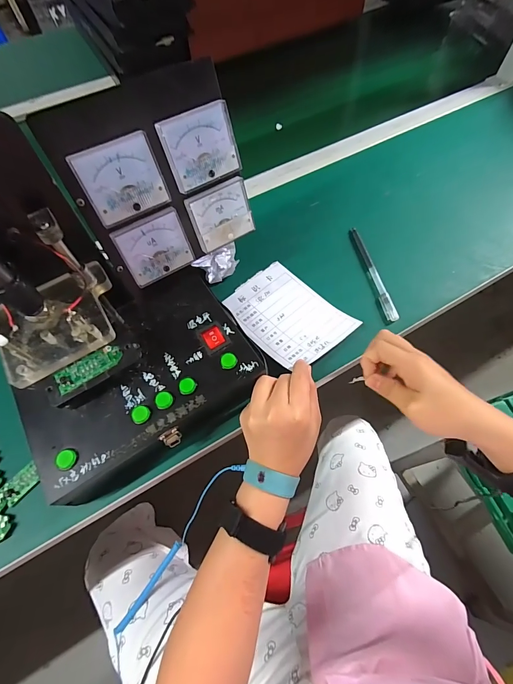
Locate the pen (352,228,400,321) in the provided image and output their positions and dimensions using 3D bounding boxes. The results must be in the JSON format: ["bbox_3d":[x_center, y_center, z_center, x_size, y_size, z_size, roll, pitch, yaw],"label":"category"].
[{"bbox_3d":[0.153,-0.094,0.432,0.013,0.012,0.154,-11,63,-4],"label":"pen"}]

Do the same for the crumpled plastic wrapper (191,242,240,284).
[{"bbox_3d":[-0.046,-0.106,0.437,0.043,0.023,0.068,41,71,20],"label":"crumpled plastic wrapper"}]

